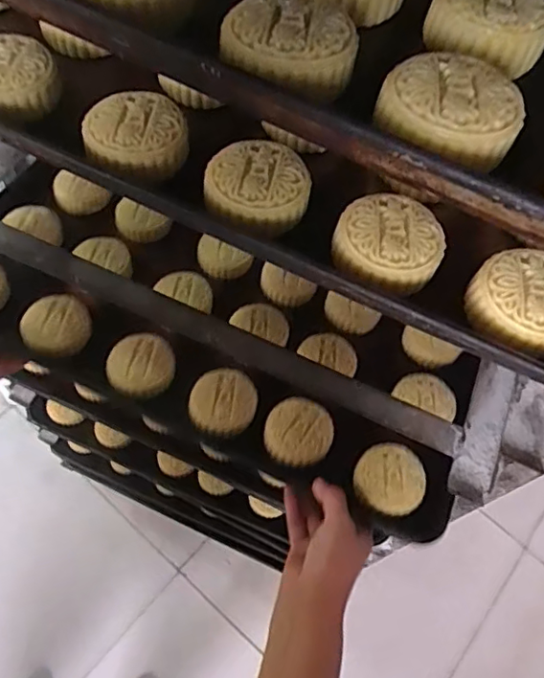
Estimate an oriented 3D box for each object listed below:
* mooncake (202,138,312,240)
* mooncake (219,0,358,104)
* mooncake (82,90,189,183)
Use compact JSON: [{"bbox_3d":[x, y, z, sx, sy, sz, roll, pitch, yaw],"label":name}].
[{"bbox_3d":[-0.009,-0.098,0.365,0.065,0.019,0.064,5,60,-9],"label":"mooncake"},{"bbox_3d":[0.008,-0.144,0.280,0.064,0.021,0.061,2,60,-3],"label":"mooncake"},{"bbox_3d":[-0.088,-0.132,0.373,0.066,0.020,0.060,5,61,-9],"label":"mooncake"}]

